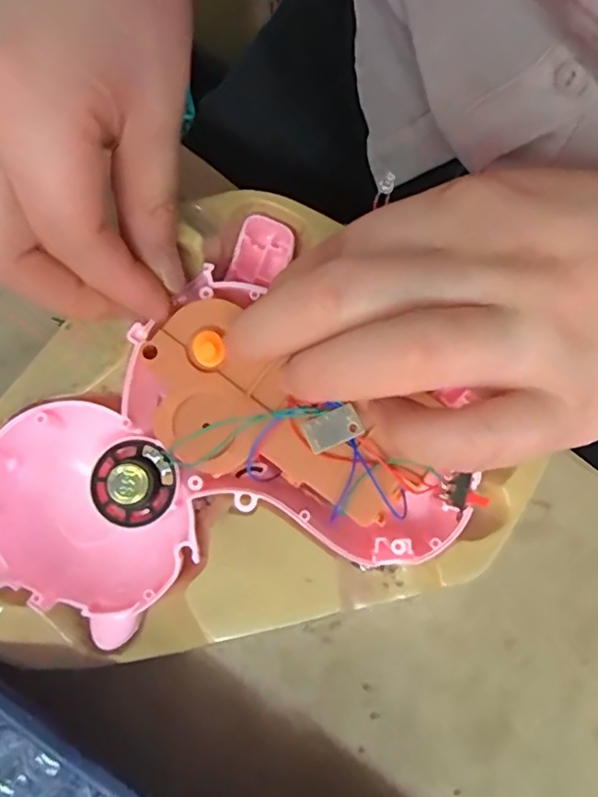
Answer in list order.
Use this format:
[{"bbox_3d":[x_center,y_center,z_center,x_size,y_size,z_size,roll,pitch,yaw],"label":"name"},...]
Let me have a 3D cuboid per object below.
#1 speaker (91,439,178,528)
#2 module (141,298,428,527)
[{"bbox_3d":[-0.055,0.028,0.193,0.027,0.012,0.027,0,80,1],"label":"speaker"},{"bbox_3d":[-0.009,0.007,0.173,0.087,0.017,0.044,32,77,9],"label":"module"}]

